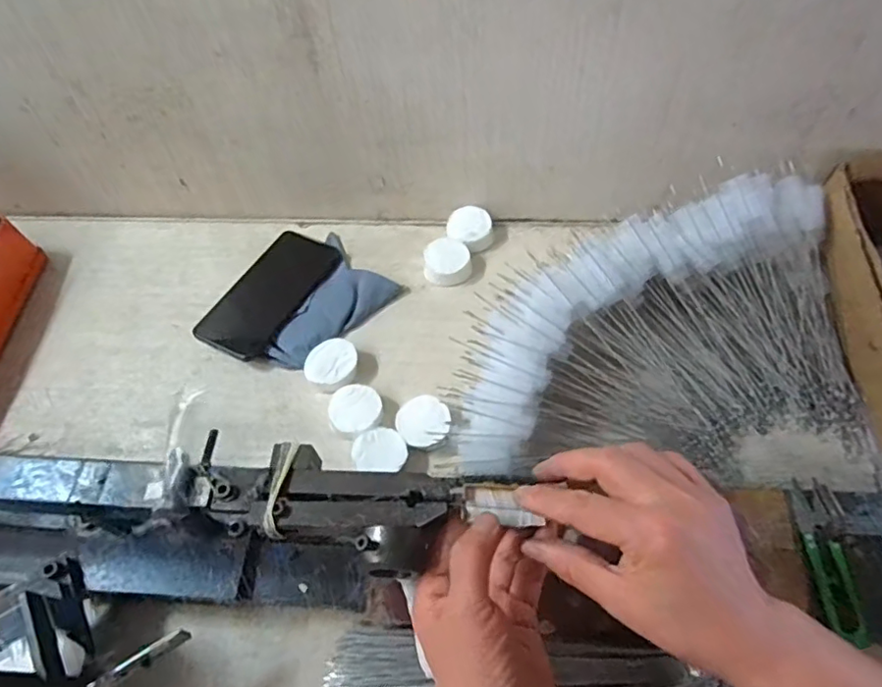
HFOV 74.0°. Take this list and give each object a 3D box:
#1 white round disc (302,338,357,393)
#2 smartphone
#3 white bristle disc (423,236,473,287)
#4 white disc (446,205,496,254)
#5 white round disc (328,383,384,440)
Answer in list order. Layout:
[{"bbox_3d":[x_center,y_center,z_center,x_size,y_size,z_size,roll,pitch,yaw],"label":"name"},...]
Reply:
[{"bbox_3d":[-0.104,0.021,0.565,0.049,0.025,0.047,-1,59,2],"label":"white round disc"},{"bbox_3d":[-0.177,-0.054,0.611,0.079,0.010,0.157,28,64,10],"label":"smartphone"},{"bbox_3d":[0.007,-0.088,0.620,0.048,0.021,0.051,-5,59,0],"label":"white bristle disc"},{"bbox_3d":[0.032,-0.125,0.639,0.048,0.019,0.051,-1,59,2],"label":"white disc"},{"bbox_3d":[-0.077,0.065,0.542,0.047,0.023,0.050,-1,59,2],"label":"white round disc"}]

